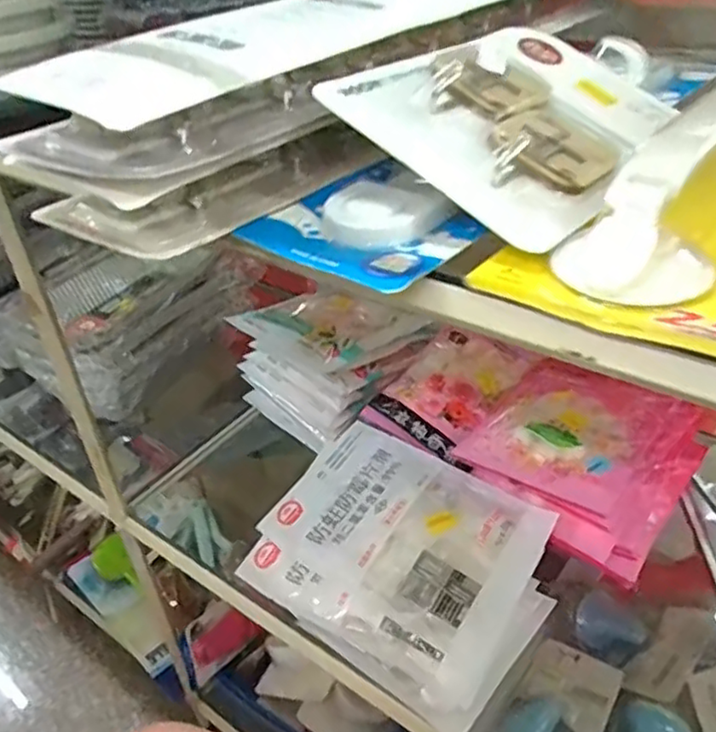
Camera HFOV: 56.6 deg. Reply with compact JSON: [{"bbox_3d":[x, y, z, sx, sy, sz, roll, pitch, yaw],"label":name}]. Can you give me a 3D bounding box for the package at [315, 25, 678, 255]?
[{"bbox_3d":[0.085,-0.125,0.316,0.119,0.017,0.183,41,53,18],"label":"package"}]

